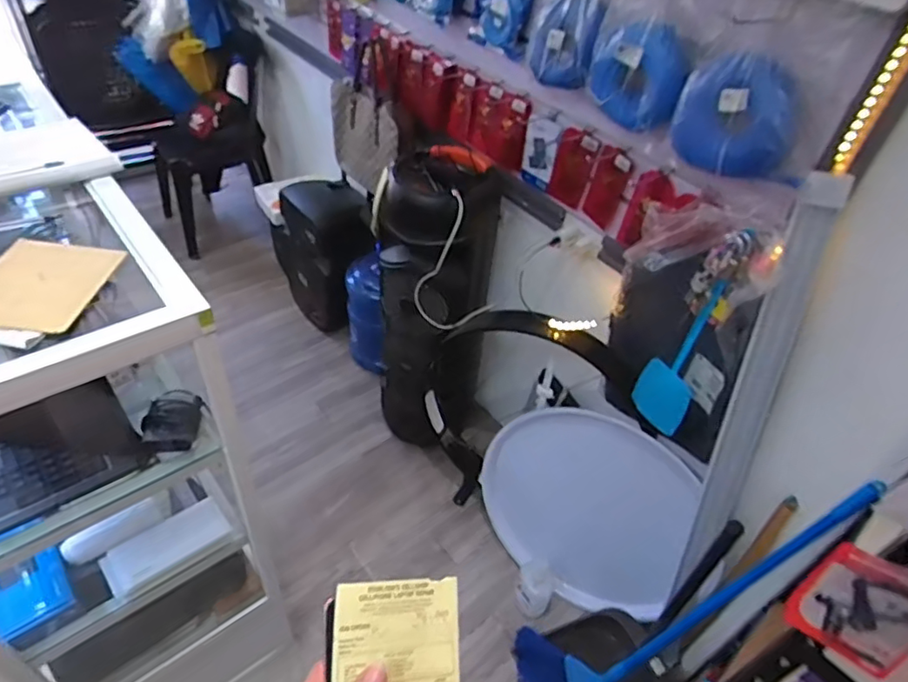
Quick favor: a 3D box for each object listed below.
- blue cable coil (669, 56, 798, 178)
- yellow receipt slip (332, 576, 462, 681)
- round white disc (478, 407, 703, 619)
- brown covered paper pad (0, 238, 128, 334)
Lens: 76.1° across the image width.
[{"bbox_3d":[0.423,-0.335,0.873,0.057,0.172,0.183,-24,51,-29],"label":"blue cable coil"},{"bbox_3d":[-0.039,0.260,0.428,0.102,0.007,0.151,10,64,-28],"label":"yellow receipt slip"},{"bbox_3d":[0.306,0.412,1.460,0.520,0.547,0.035,19,29,30],"label":"round white disc"},{"bbox_3d":[-0.490,-0.070,0.686,0.150,0.010,0.164,1,43,-2],"label":"brown covered paper pad"}]

